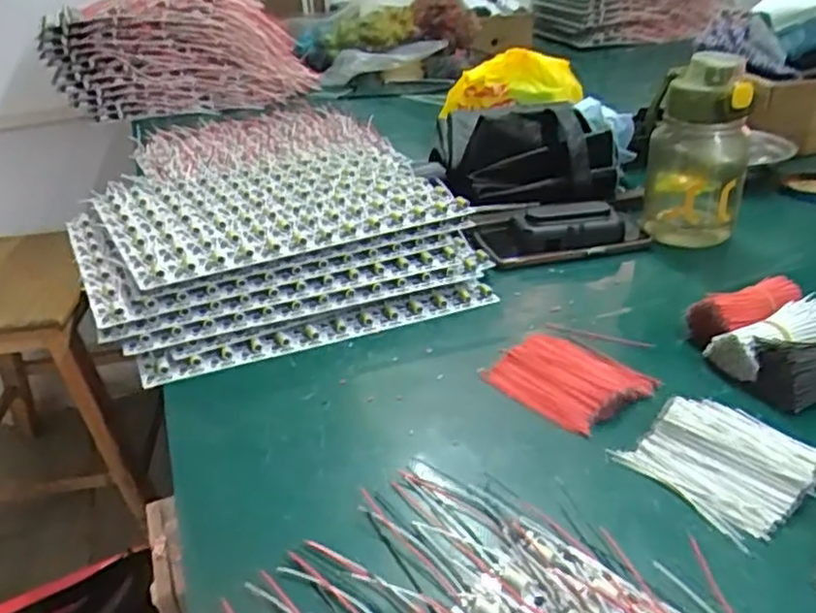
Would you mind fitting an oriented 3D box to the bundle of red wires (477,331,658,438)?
[{"bbox_3d":[0.111,0.048,0.477,0.080,0.014,0.090,-24,36,-34],"label":"bundle of red wires"}]

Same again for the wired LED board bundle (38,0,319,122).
[{"bbox_3d":[-0.396,-0.449,1.214,0.433,0.192,0.145,-10,29,-6],"label":"wired LED board bundle"}]

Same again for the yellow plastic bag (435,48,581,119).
[{"bbox_3d":[0.143,-0.308,0.957,0.192,0.075,0.093,-4,28,5],"label":"yellow plastic bag"}]

